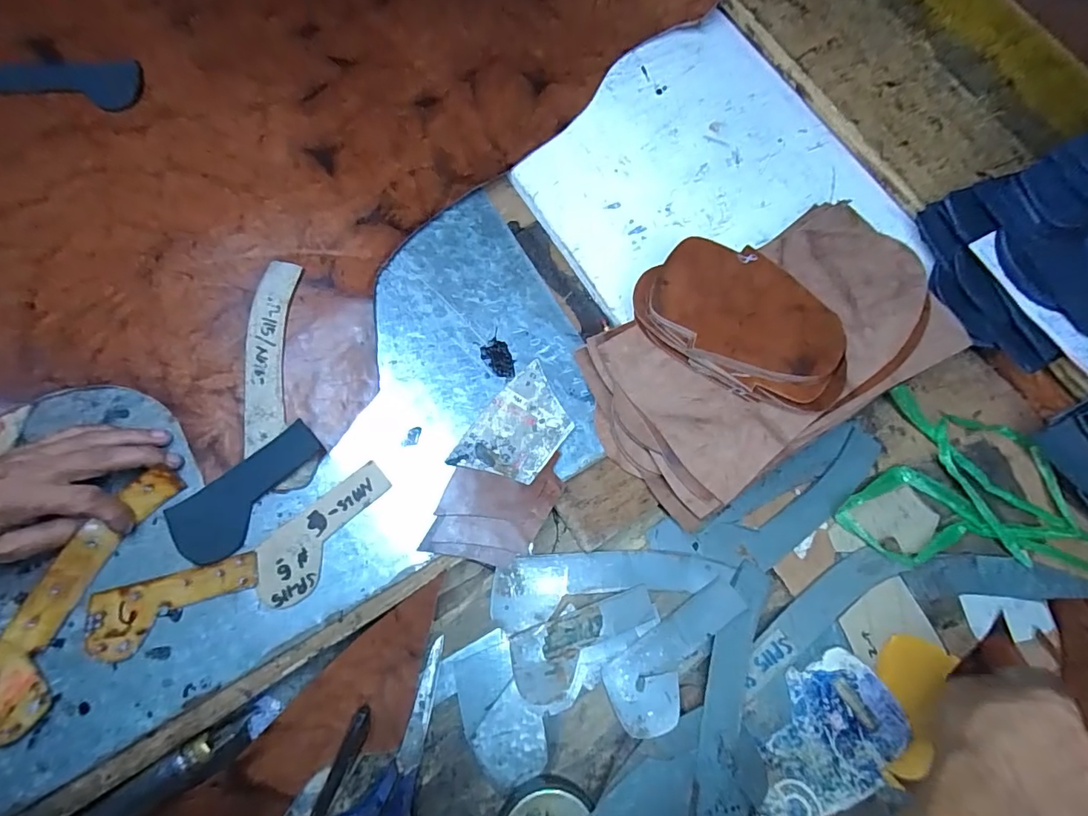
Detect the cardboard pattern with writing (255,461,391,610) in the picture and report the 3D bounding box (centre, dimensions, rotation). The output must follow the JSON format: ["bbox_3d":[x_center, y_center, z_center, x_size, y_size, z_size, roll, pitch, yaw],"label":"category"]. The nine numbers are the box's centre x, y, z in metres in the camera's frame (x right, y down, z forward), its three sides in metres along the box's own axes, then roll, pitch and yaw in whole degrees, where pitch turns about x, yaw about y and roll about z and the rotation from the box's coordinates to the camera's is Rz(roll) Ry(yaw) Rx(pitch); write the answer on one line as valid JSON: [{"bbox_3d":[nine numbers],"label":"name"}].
[{"bbox_3d":[-0.177,0.102,0.395,0.052,0.005,0.124,44,73,9],"label":"cardboard pattern with writing"}]

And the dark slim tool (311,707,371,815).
[{"bbox_3d":[-0.159,0.286,0.357,0.015,0.009,0.123,21,78,6],"label":"dark slim tool"}]

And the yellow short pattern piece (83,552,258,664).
[{"bbox_3d":[-0.279,0.151,0.368,0.119,0.004,0.049,-14,73,-10],"label":"yellow short pattern piece"}]

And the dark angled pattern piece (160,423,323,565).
[{"bbox_3d":[-0.237,0.071,0.395,0.127,0.005,0.056,-37,83,-12],"label":"dark angled pattern piece"}]

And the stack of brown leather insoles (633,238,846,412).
[{"bbox_3d":[0.165,-0.068,0.399,0.169,0.035,0.102,38,80,10],"label":"stack of brown leather insoles"}]

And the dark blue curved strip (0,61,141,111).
[{"bbox_3d":[-0.511,-0.319,0.479,0.201,0.008,0.053,-2,80,-8],"label":"dark blue curved strip"}]

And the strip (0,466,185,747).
[{"bbox_3d":[-0.346,0.136,0.358,0.047,0.012,0.195,25,70,-14],"label":"strip"}]

